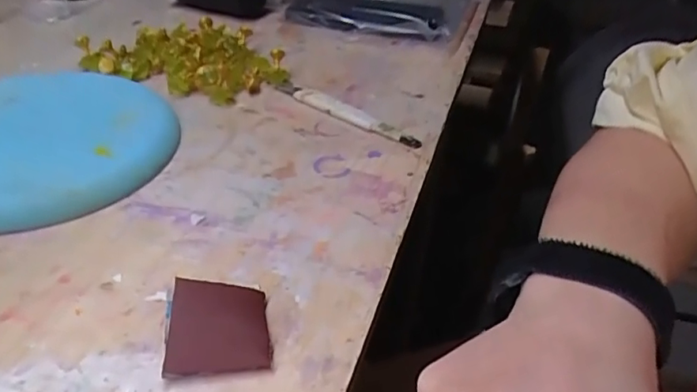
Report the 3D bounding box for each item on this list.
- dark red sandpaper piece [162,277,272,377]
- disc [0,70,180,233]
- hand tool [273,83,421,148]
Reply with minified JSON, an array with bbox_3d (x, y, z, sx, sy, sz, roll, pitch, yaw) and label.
[{"bbox_3d":[-0.061,0.061,0.258,0.045,0.016,0.047,-4,38,-9],"label":"dark red sandpaper piece"},{"bbox_3d":[-0.211,-0.040,0.367,0.175,0.026,0.167,-13,40,-19],"label":"disc"},{"bbox_3d":[-0.004,-0.067,0.430,0.137,0.009,0.019,25,43,26],"label":"hand tool"}]

